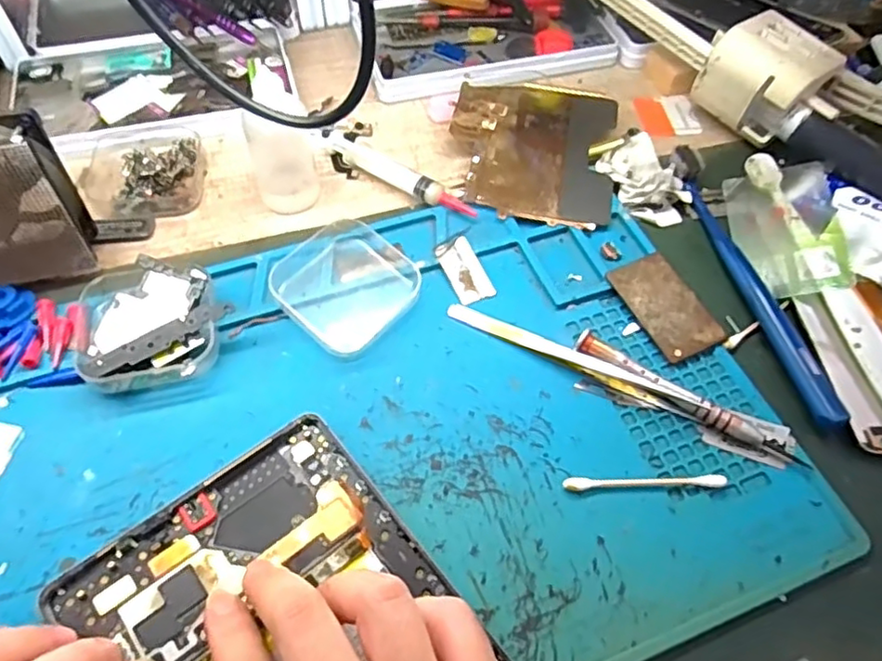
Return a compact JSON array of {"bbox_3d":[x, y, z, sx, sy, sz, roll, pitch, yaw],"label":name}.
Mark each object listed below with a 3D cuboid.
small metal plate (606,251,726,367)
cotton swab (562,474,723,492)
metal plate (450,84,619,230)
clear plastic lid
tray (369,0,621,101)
[{"bbox_3d":[0.118,-0.013,0.334,0.035,0.005,0.060,-23,61,-16],"label":"small metal plate"},{"bbox_3d":[0.091,0.068,0.282,0.071,0.004,0.006,0,57,-2],"label":"cotton swab"},{"bbox_3d":[0.056,-0.112,0.393,0.100,0.006,0.108,10,57,4],"label":"metal plate"},{"bbox_3d":[-0.051,-0.027,0.337,0.070,0.009,0.069,36,63,20],"label":"clear plastic lid"},{"bbox_3d":[0.026,-0.256,0.481,0.182,0.044,0.197,-9,58,-8],"label":"tray"}]

